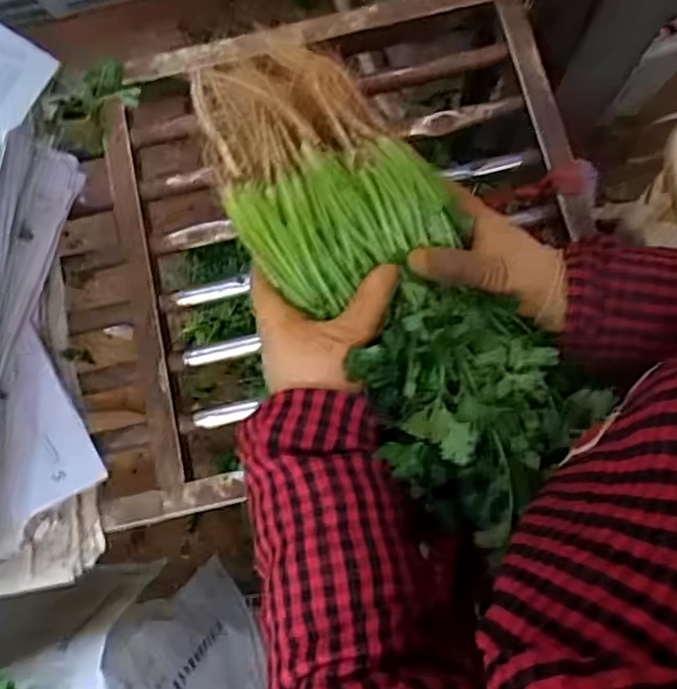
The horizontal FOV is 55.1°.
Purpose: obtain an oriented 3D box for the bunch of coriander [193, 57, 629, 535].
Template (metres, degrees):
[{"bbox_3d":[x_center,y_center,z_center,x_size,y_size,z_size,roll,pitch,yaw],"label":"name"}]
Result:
[{"bbox_3d":[0.027,-0.057,0.449,0.154,0.067,0.379,-32,78,-6],"label":"bunch of coriander"}]

